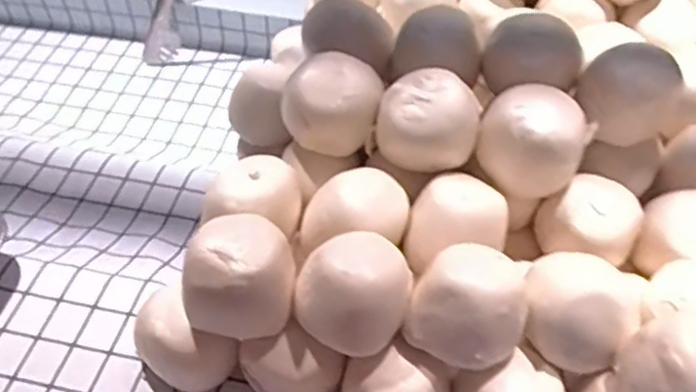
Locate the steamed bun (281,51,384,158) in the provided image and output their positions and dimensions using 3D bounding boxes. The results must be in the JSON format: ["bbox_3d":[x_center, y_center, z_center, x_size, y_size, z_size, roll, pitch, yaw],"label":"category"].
[{"bbox_3d":[-0.015,-0.081,0.613,0.082,0.077,0.082,0,49,0],"label":"steamed bun"}]

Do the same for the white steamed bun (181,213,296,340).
[{"bbox_3d":[-0.079,0.059,0.534,0.085,0.074,0.074,3,49,4],"label":"white steamed bun"}]

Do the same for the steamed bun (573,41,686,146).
[{"bbox_3d":[0.245,-0.087,0.592,0.080,0.069,0.079,0,49,0],"label":"steamed bun"}]

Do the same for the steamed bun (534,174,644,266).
[{"bbox_3d":[0.215,0.025,0.590,0.080,0.057,0.068,-7,49,-5],"label":"steamed bun"}]

